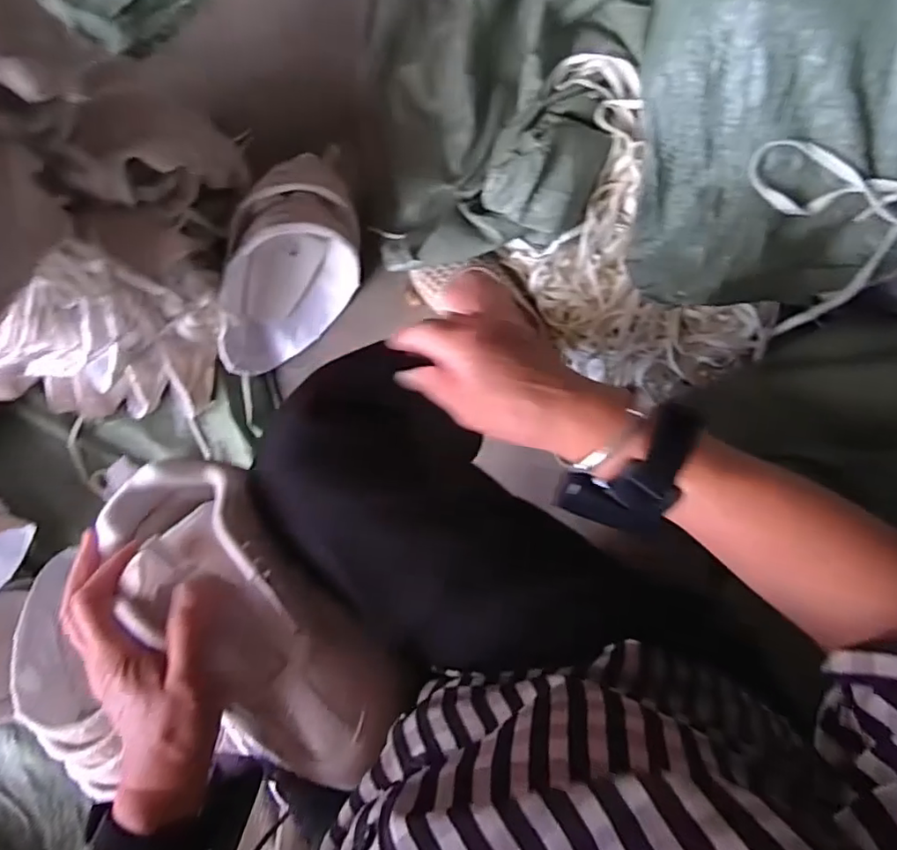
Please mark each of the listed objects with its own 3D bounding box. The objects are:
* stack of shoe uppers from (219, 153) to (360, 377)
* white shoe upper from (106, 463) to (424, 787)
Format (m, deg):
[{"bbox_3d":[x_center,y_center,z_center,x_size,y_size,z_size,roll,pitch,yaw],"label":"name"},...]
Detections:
[{"bbox_3d":[-0.191,-0.192,0.731,0.129,0.123,0.279,16,94,8],"label":"stack of shoe uppers"},{"bbox_3d":[-0.128,0.126,0.377,0.104,0.072,0.229,-39,93,7],"label":"white shoe upper"}]

